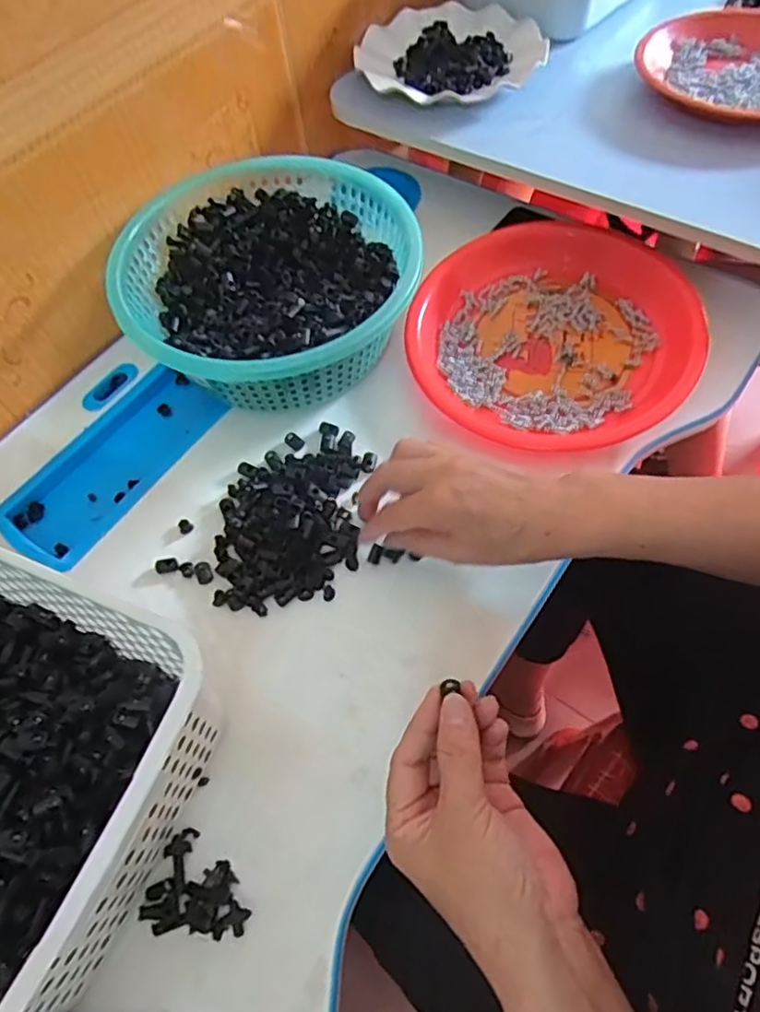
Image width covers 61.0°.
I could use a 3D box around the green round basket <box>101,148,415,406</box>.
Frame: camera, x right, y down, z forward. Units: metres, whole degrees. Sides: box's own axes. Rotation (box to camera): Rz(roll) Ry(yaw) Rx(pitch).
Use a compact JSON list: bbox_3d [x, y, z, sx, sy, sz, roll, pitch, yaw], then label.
[{"bbox_3d":[-0.090,-0.180,0.526,0.226,0.075,0.225,-2,60,4],"label":"green round basket"}]

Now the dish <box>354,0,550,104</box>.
[{"bbox_3d":[0.073,-0.465,0.663,0.189,0.024,0.182,-2,60,4],"label":"dish"}]

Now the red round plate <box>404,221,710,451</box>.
[{"bbox_3d":[0.135,-0.143,0.521,0.218,0.031,0.213,-2,60,4],"label":"red round plate"}]

